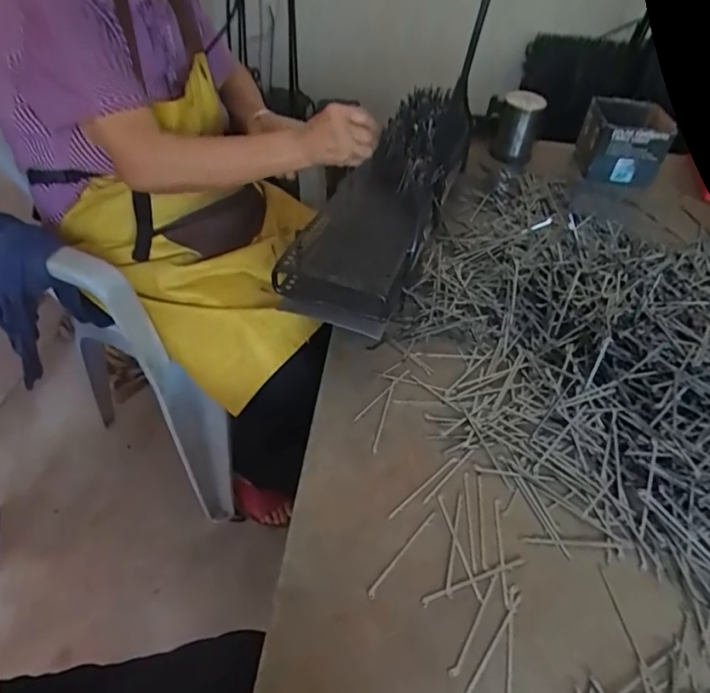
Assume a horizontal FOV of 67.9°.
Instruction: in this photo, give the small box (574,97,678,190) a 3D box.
[{"bbox_3d":[0.510,-0.387,1.020,0.154,0.125,0.095,3,46,0],"label":"small box"}]

